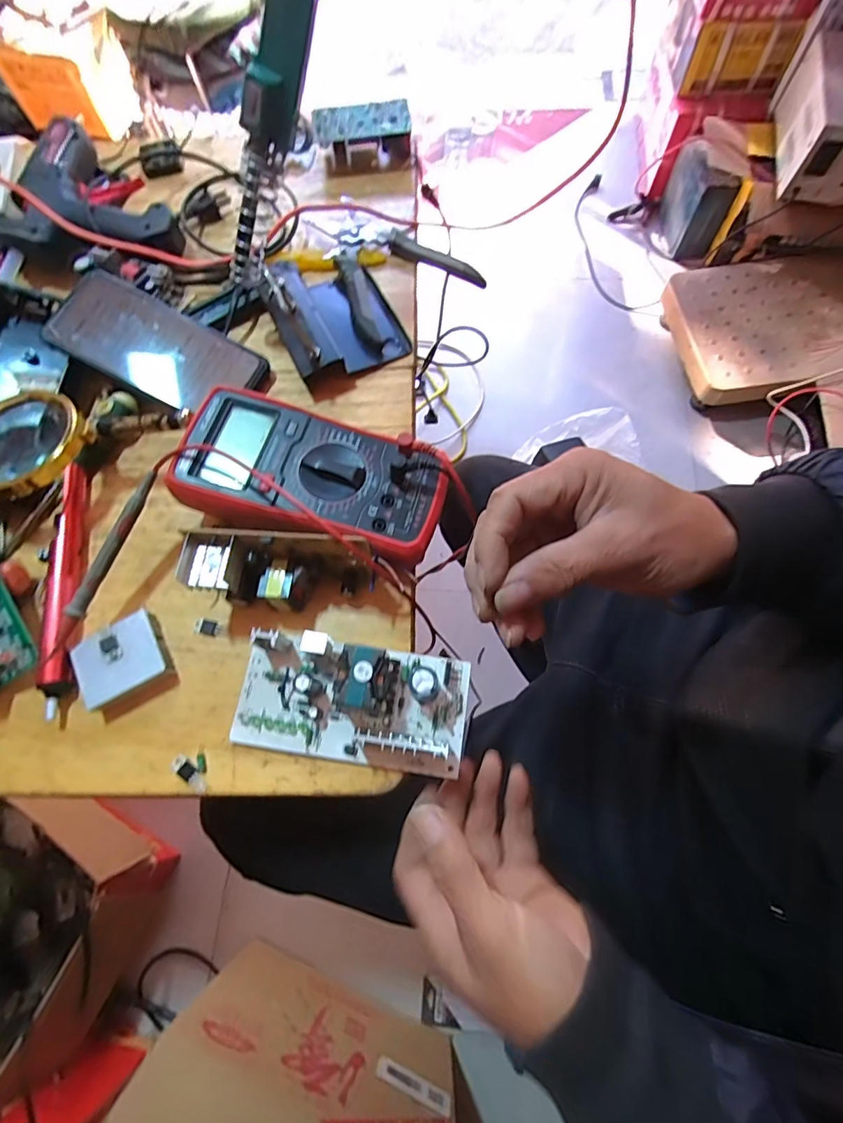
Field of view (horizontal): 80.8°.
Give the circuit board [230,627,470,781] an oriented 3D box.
[{"bbox_3d":[-0.045,0.085,0.305,0.144,0.041,0.070,8,70,5],"label":"circuit board"}]

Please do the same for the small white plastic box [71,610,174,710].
[{"bbox_3d":[-0.199,0.067,0.332,0.054,0.017,0.048,-29,71,-8],"label":"small white plastic box"}]

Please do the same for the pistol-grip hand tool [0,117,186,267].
[{"bbox_3d":[-0.307,-0.322,0.454,0.188,0.034,0.147,33,74,13],"label":"pistol-grip hand tool"}]

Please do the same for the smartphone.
[{"bbox_3d":[-0.215,-0.174,0.402,0.162,0.007,0.079,27,74,-3],"label":"smartphone"}]

